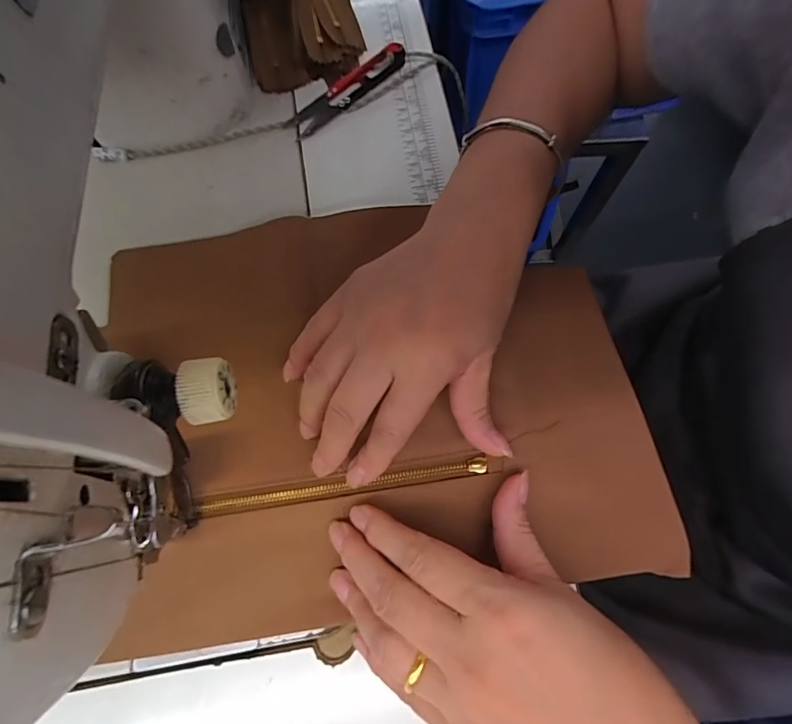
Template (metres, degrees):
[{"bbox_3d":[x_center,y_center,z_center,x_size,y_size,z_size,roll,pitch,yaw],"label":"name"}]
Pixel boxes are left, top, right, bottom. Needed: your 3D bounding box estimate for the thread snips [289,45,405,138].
[{"bbox_3d":[-0.035,-0.203,0.326,0.102,0.011,0.025,-37,75,-10],"label":"thread snips"}]

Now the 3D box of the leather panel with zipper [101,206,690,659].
[{"bbox_3d":[-0.010,0.016,0.268,0.311,0.031,0.238,-8,75,0],"label":"leather panel with zipper"}]

